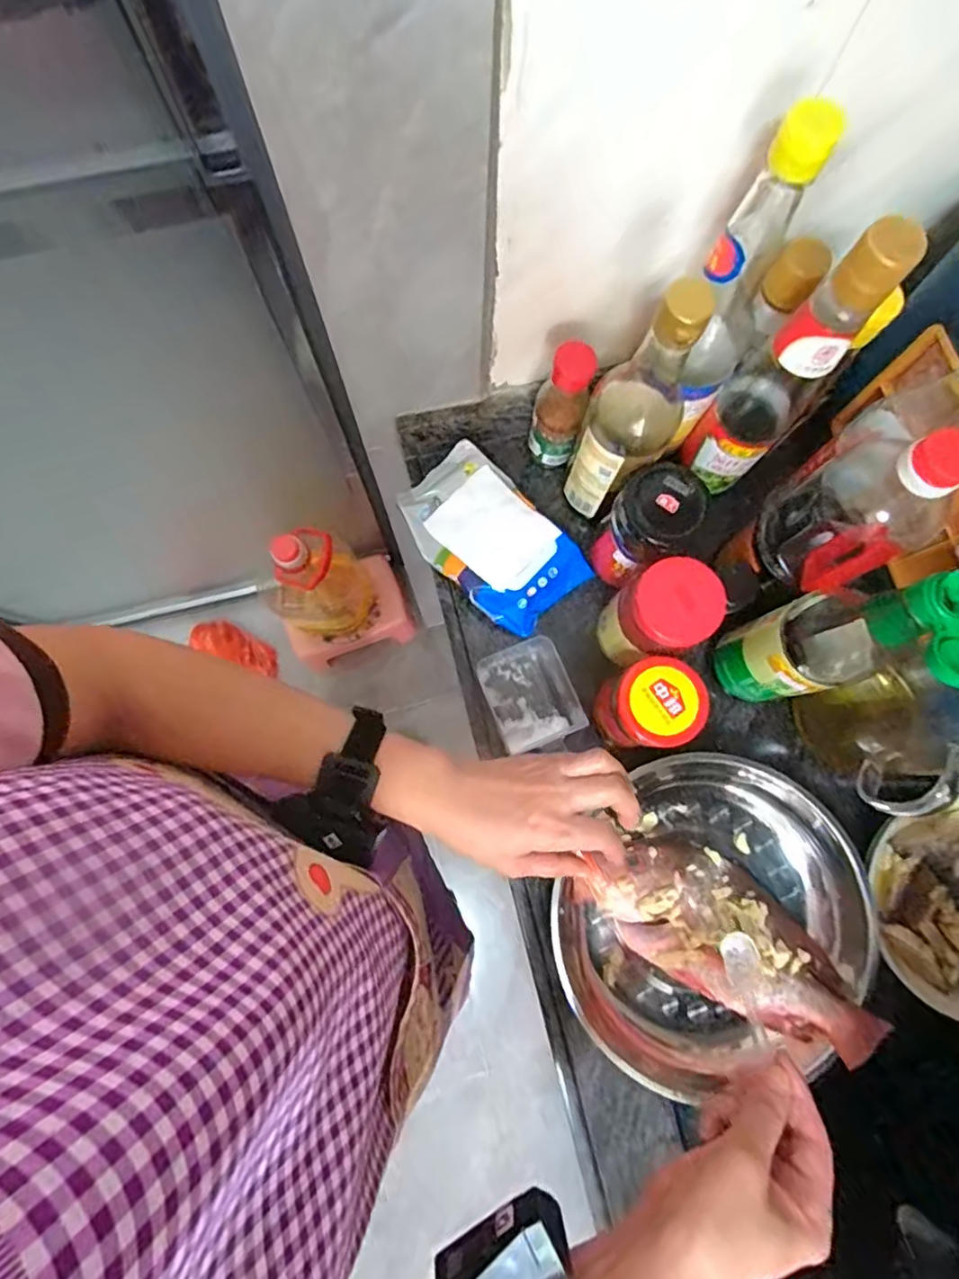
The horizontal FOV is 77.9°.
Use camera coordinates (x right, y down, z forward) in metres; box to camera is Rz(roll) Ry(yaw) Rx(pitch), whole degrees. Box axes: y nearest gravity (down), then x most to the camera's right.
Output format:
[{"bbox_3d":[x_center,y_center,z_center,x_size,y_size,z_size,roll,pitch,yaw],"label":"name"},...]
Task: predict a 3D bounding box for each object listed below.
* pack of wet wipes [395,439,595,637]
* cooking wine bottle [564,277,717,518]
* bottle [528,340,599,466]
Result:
[{"bbox_3d":[0.009,-0.090,0.539,0.167,0.024,0.100,44,81,7],"label":"pack of wet wipes"},{"bbox_3d":[0.115,-0.167,0.431,0.063,0.235,0.068,23,79,3],"label":"cooking wine bottle"},{"bbox_3d":[0.068,-0.195,0.504,0.041,0.120,0.036,13,78,2],"label":"bottle"}]

